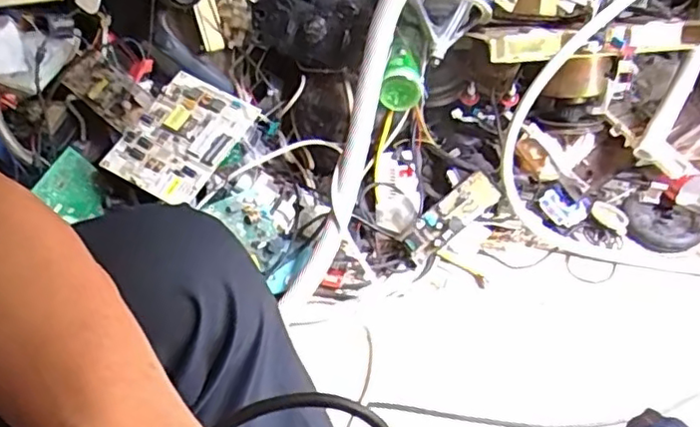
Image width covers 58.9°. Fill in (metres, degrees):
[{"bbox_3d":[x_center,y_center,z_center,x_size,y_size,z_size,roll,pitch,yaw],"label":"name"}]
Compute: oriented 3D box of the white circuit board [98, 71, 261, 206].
[{"bbox_3d":[-0.245,-0.112,0.902,0.152,0.019,0.190,29,69,13],"label":"white circuit board"}]

